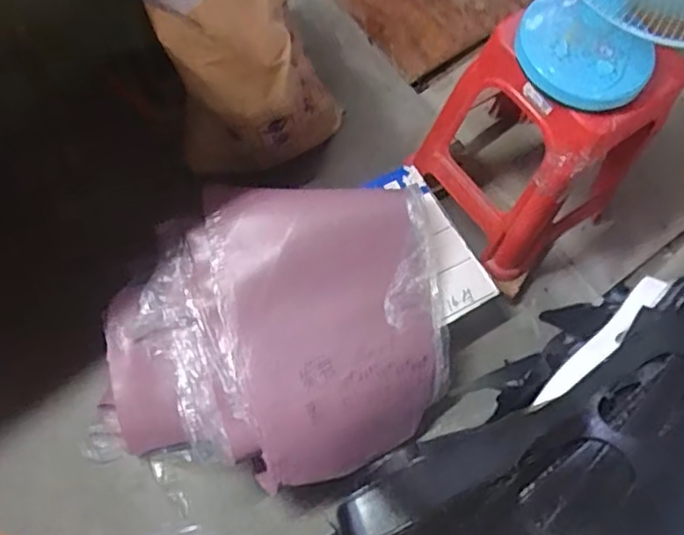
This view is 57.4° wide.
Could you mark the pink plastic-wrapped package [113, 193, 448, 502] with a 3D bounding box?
[{"bbox_3d":[-0.128,0.124,1.245,0.646,0.126,0.552,-6,68,-2],"label":"pink plastic-wrapped package"}]

